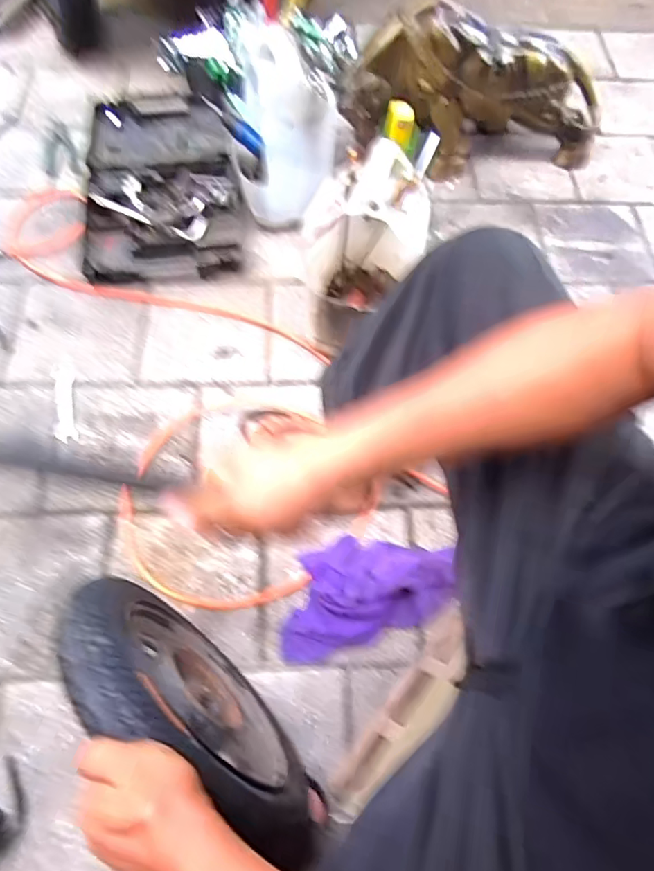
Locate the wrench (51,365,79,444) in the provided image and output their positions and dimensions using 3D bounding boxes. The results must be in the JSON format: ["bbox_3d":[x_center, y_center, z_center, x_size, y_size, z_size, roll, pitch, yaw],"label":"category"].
[{"bbox_3d":[-0.474,-0.062,0.934,0.037,0.011,0.158,-12,68,-8],"label":"wrench"}]

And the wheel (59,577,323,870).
[{"bbox_3d":[-0.156,0.286,0.588,0.295,0.328,0.087,34,69,11],"label":"wheel"}]

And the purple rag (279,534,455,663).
[{"bbox_3d":[0.063,0.236,0.813,0.304,0.048,0.154,-16,68,-10],"label":"purple rag"}]

